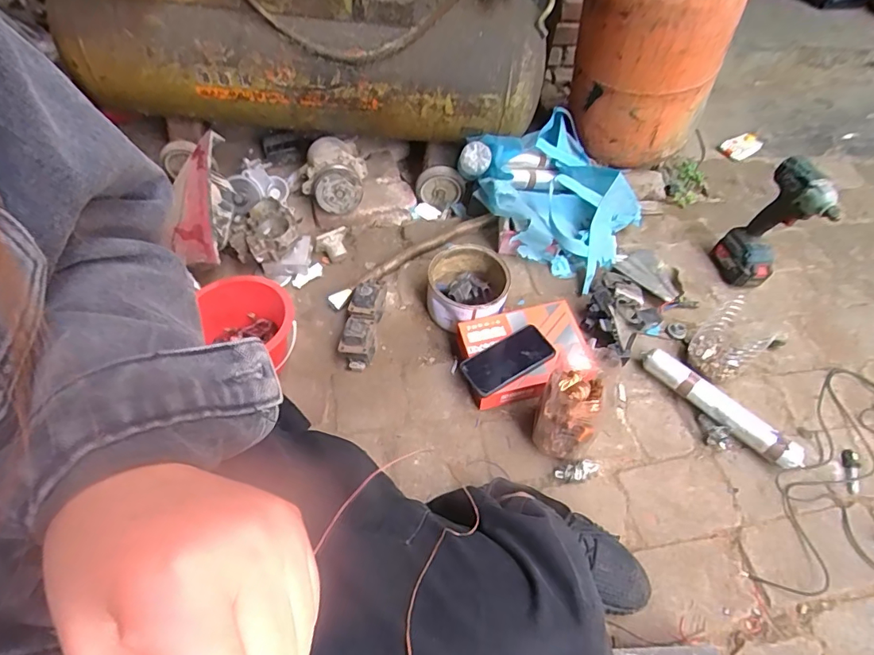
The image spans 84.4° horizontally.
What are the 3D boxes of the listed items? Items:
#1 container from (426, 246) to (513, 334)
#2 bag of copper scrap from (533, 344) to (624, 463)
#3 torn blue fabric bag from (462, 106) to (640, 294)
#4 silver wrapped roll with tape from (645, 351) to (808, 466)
[{"bbox_3d":[0.055,-0.069,0.914,0.142,0.091,0.147,1,55,-1],"label":"container"},{"bbox_3d":[0.213,0.121,0.746,0.095,0.165,0.126,21,57,13],"label":"bag of copper scrap"},{"bbox_3d":[0.265,-0.280,1.032,0.328,0.162,0.350,-30,61,-21],"label":"torn blue fabric bag"},{"bbox_3d":[0.470,0.130,0.813,0.053,0.054,0.268,-36,63,-23],"label":"silver wrapped roll with tape"}]

